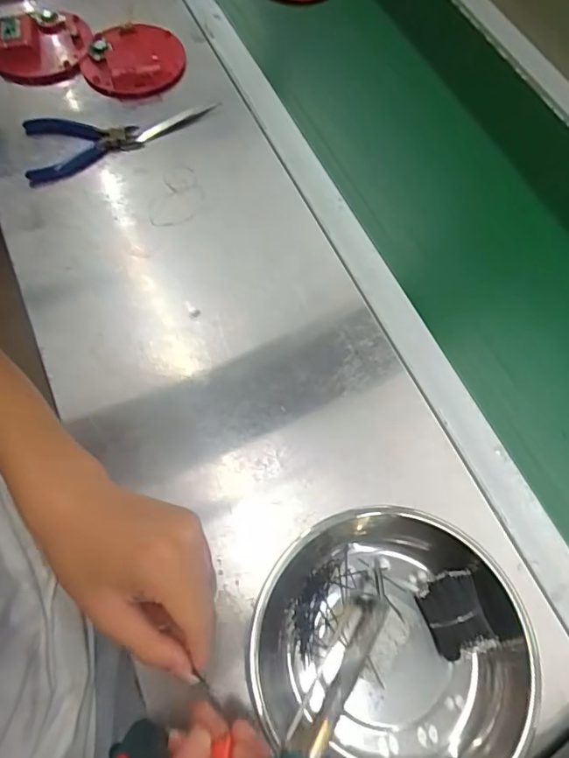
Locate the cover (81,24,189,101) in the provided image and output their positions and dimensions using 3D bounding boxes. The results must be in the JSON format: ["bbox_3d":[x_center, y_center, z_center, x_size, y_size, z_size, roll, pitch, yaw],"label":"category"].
[{"bbox_3d":[-0.183,-0.396,0.646,0.118,0.034,0.125,1,65,-2],"label":"cover"}]

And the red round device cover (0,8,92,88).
[{"bbox_3d":[-0.297,-0.415,0.645,0.113,0.036,0.112,1,65,-2],"label":"red round device cover"}]

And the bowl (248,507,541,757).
[{"bbox_3d":[0.076,0.188,0.373,0.187,0.043,0.184,1,65,-3],"label":"bowl"}]

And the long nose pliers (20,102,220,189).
[{"bbox_3d":[-0.182,-0.275,0.592,0.212,0.017,0.084,-15,66,-9],"label":"long nose pliers"}]

